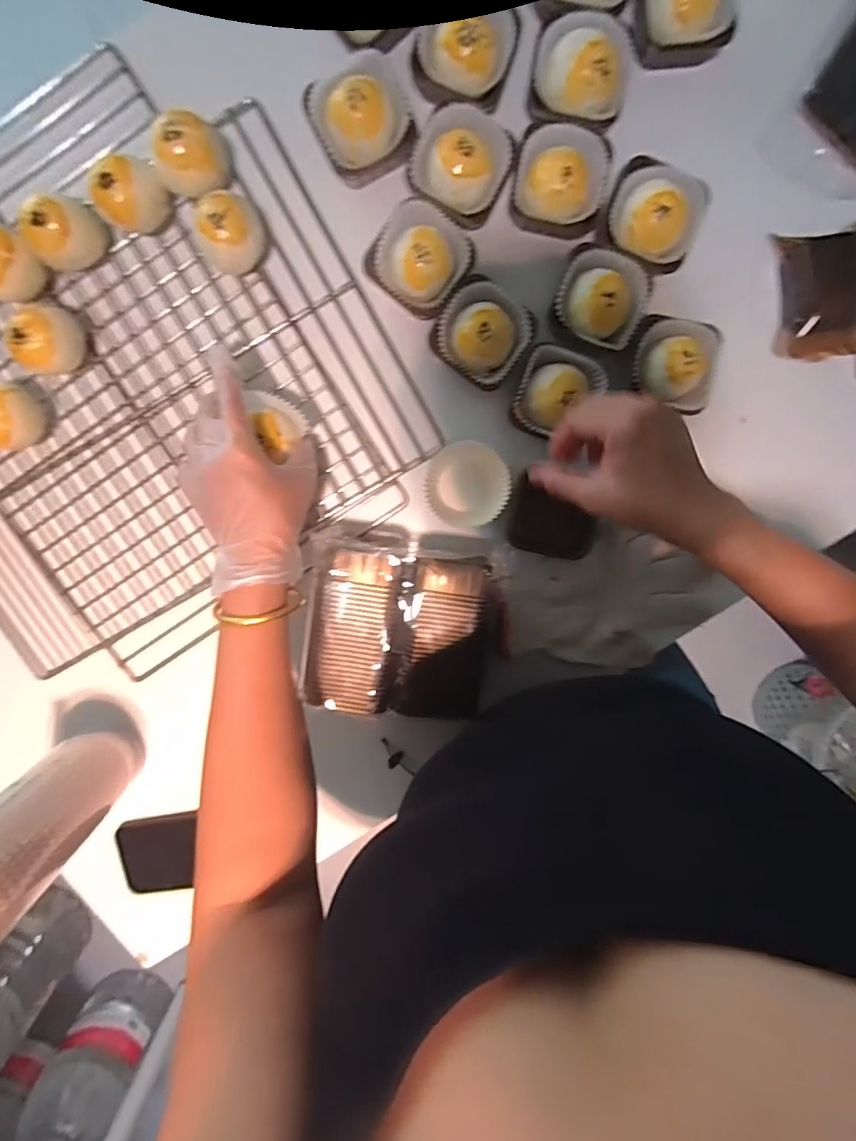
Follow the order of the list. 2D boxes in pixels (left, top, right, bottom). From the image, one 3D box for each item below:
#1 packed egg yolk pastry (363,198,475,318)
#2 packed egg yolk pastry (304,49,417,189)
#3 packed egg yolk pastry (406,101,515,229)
[{"bbox_3d":[-0.007,-0.251,0.433,0.069,0.039,0.074,35,98,-5],"label":"packed egg yolk pastry"},{"bbox_3d":[-0.052,-0.353,0.413,0.077,0.041,0.067,-32,98,5],"label":"packed egg yolk pastry"},{"bbox_3d":[0.025,-0.318,0.414,0.076,0.033,0.066,19,99,-3],"label":"packed egg yolk pastry"}]

